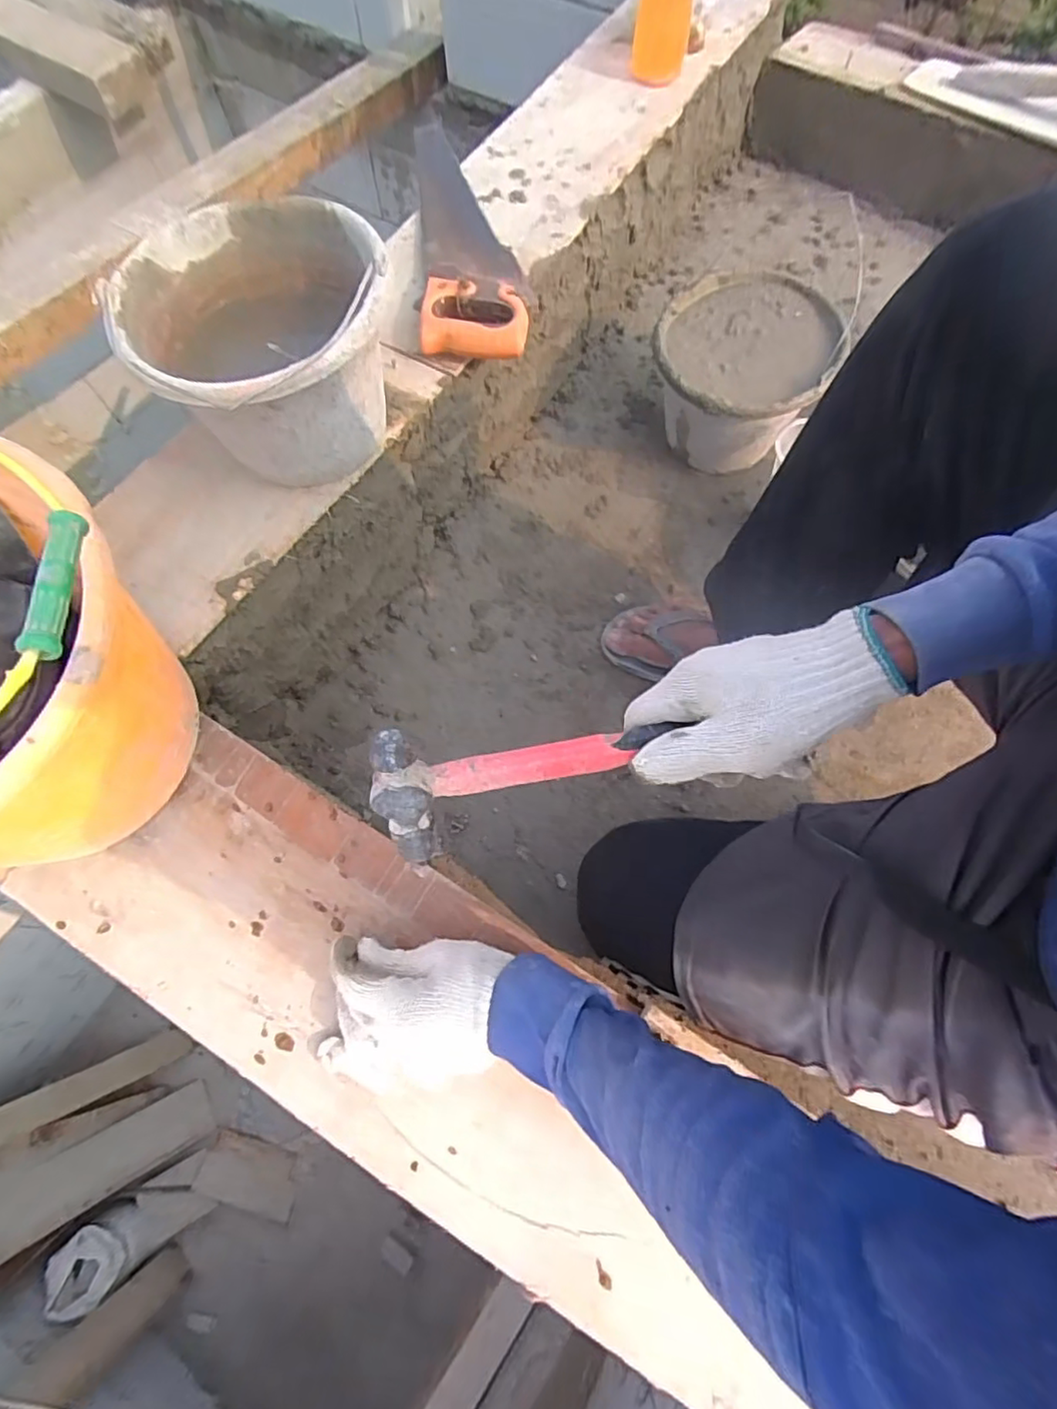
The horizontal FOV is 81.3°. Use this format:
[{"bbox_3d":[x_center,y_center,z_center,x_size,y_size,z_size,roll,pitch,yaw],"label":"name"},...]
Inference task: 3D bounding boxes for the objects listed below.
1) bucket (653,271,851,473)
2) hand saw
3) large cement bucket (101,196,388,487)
[{"bbox_3d":[0.288,-0.451,0.877,0.222,0.176,0.241,0,68,0],"label":"bucket"},{"bbox_3d":[-0.073,-0.580,0.754,0.119,0.035,0.401,-4,68,-1],"label":"hand saw"},{"bbox_3d":[-0.230,-0.320,0.574,0.215,0.150,0.230,0,68,0],"label":"large cement bucket"}]

